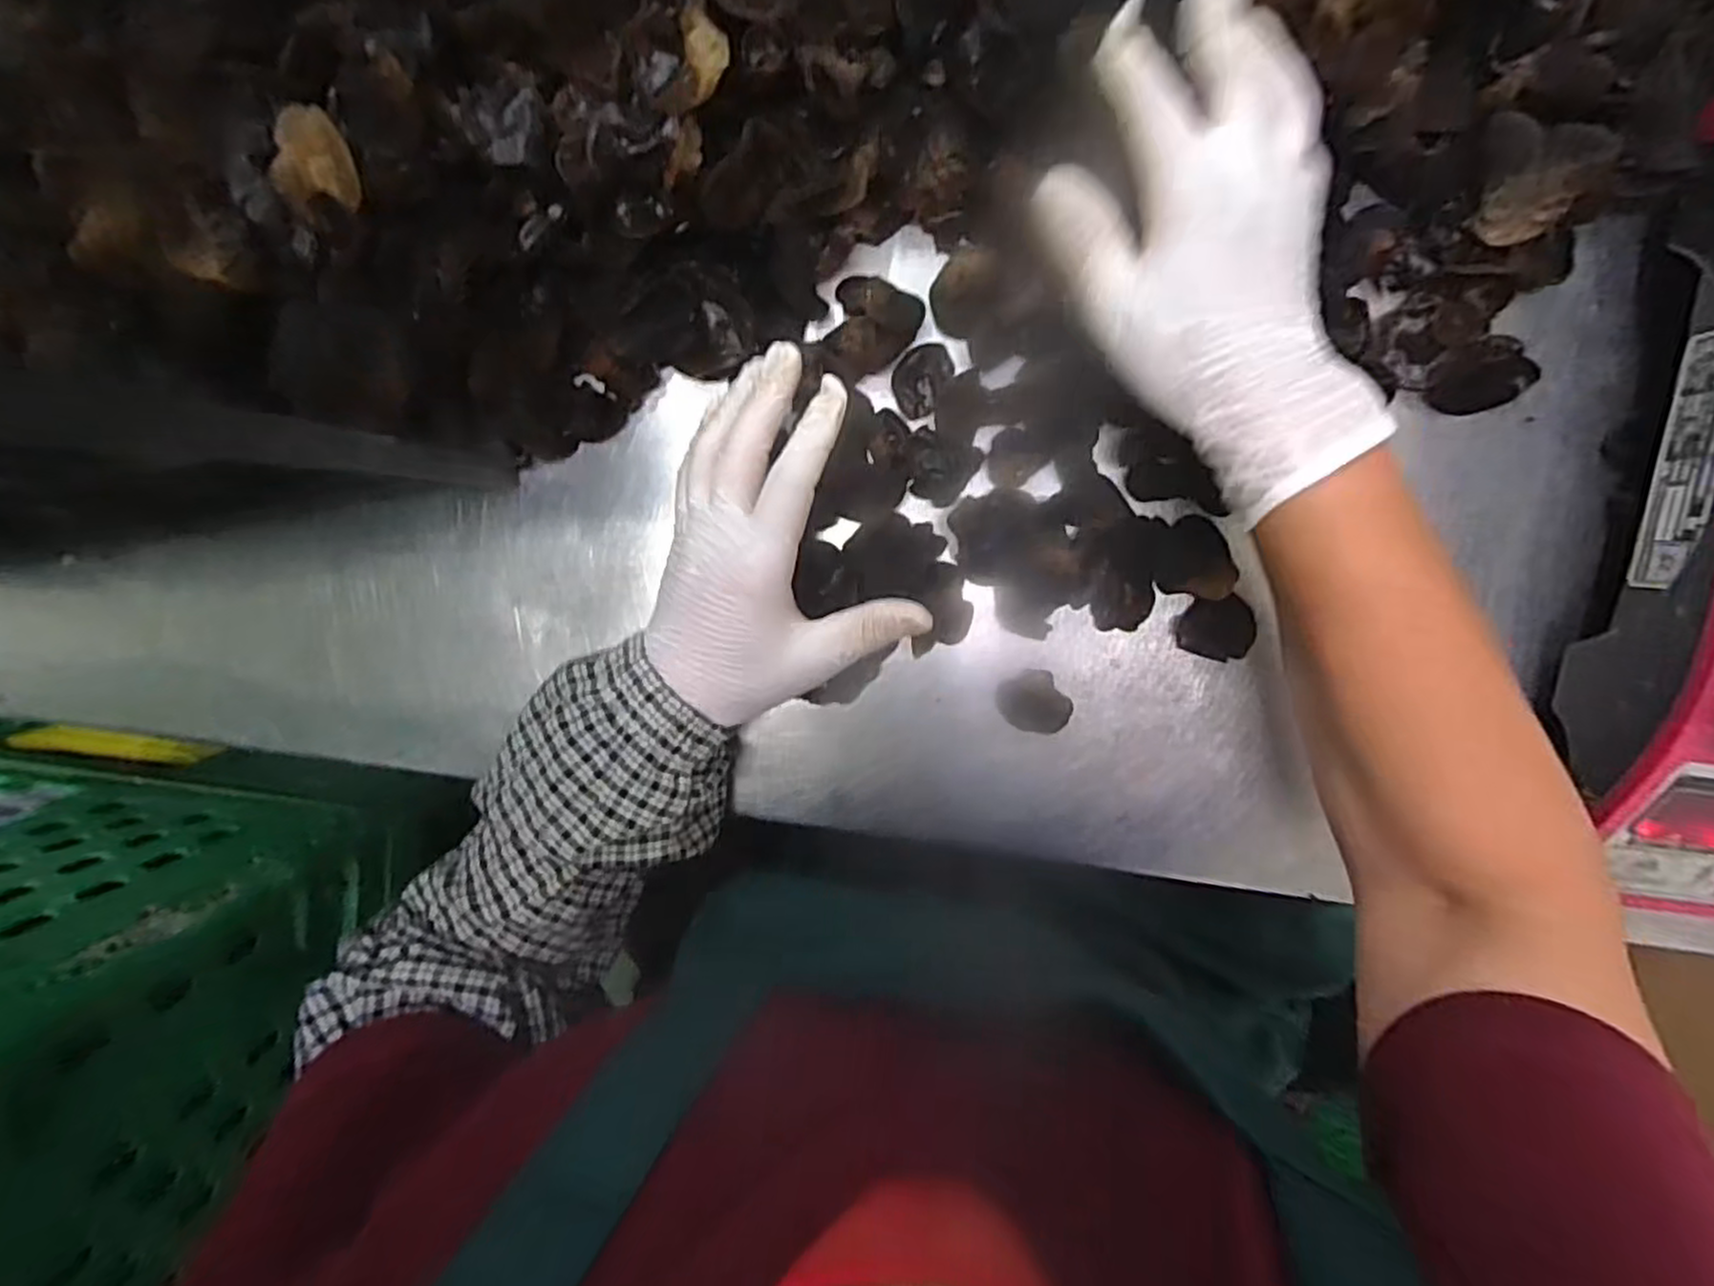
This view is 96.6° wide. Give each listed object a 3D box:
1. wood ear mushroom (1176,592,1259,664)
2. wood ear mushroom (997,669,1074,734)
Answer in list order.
[{"bbox_3d":[0.168,-0.007,0.356,0.033,0.005,0.029,-2,98,1],"label":"wood ear mushroom"},{"bbox_3d":[0.083,0.029,0.355,0.028,0.018,0.029,0,98,1],"label":"wood ear mushroom"}]

